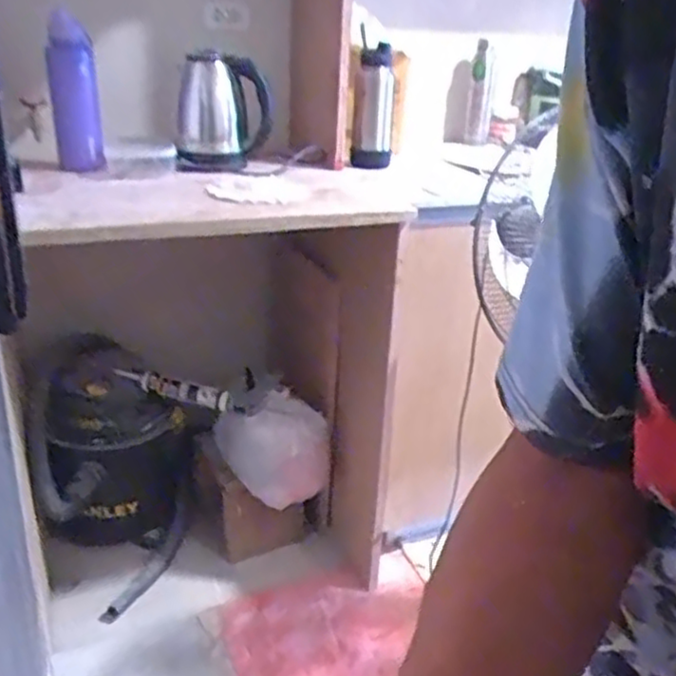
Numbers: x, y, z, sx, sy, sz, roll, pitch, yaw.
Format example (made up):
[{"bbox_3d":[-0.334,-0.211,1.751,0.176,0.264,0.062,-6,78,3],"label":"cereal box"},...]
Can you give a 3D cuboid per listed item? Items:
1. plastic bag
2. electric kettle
[{"bbox_3d":[-0.173,0.293,1.919,0.277,0.276,0.176,-11,27,-27],"label":"plastic bag"},{"bbox_3d":[-0.291,-0.576,1.818,0.253,0.274,0.218,0,24,-4],"label":"electric kettle"}]

